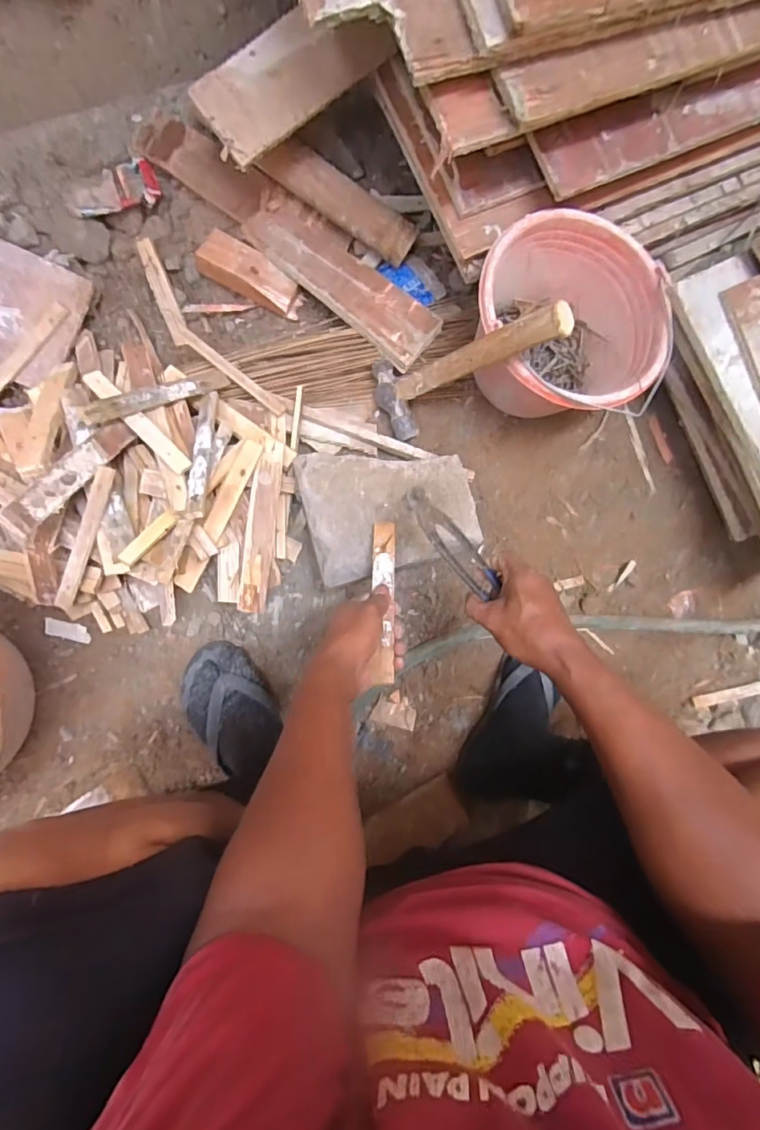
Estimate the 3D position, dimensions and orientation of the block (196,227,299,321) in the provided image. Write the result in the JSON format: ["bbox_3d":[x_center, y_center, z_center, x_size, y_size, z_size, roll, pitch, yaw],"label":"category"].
[{"bbox_3d":[-0.186,-0.416,0.751,0.151,0.029,0.059,32,82,-2],"label":"block"}]

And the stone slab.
[{"bbox_3d":[0.011,-0.071,0.651,0.206,0.031,0.154,-11,86,-7],"label":"stone slab"}]

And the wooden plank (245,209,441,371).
[{"bbox_3d":[-0.051,-0.401,0.732,0.301,0.023,0.090,41,82,-1],"label":"wooden plank"}]

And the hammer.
[{"bbox_3d":[0.098,-0.239,0.638,0.058,0.295,0.099,5,83,-38],"label":"hammer"}]

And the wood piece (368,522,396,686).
[{"bbox_3d":[0.006,0.035,0.586,0.026,0.018,0.196,1,61,-6],"label":"wood piece"}]

